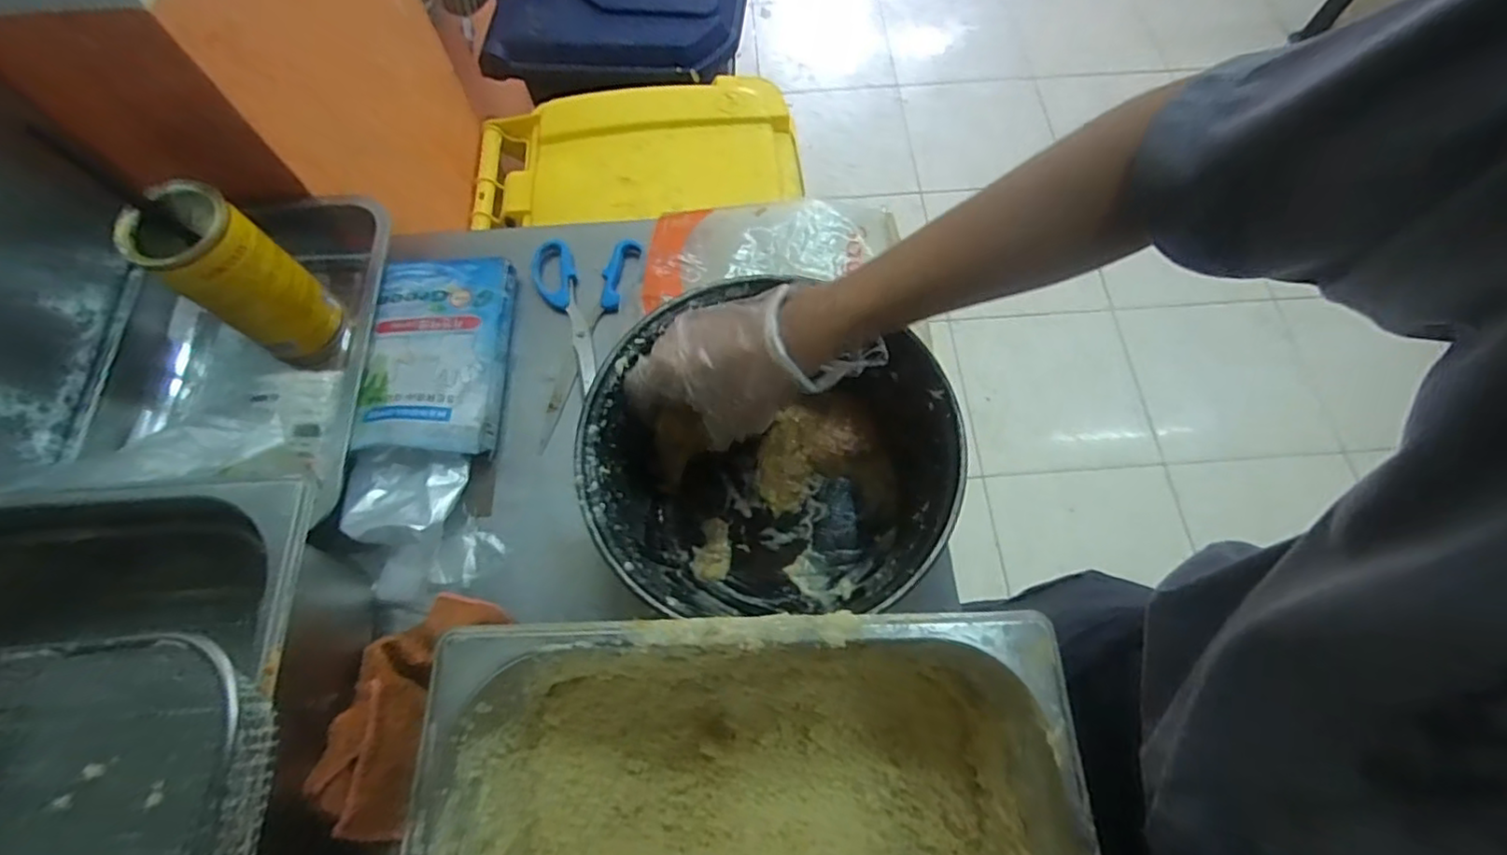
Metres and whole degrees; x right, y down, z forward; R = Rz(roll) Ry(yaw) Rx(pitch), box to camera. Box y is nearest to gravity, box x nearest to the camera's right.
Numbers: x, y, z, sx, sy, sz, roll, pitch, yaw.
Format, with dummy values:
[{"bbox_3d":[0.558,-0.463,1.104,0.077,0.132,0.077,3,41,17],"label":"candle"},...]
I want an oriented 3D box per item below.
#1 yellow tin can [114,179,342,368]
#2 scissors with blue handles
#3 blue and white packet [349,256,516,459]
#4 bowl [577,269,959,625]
[{"bbox_3d":[-0.395,-0.114,0.507,0.067,0.146,0.071,0,67,1],"label":"yellow tin can"},{"bbox_3d":[-0.168,-0.086,0.560,0.084,0.020,0.194,13,67,6],"label":"scissors with blue handles"},{"bbox_3d":[-0.262,-0.065,0.532,0.105,0.028,0.182,-2,67,0],"label":"blue and white packet"},{"bbox_3d":[0.010,0.024,0.455,0.229,0.127,0.208,-1,67,0],"label":"bowl"}]

